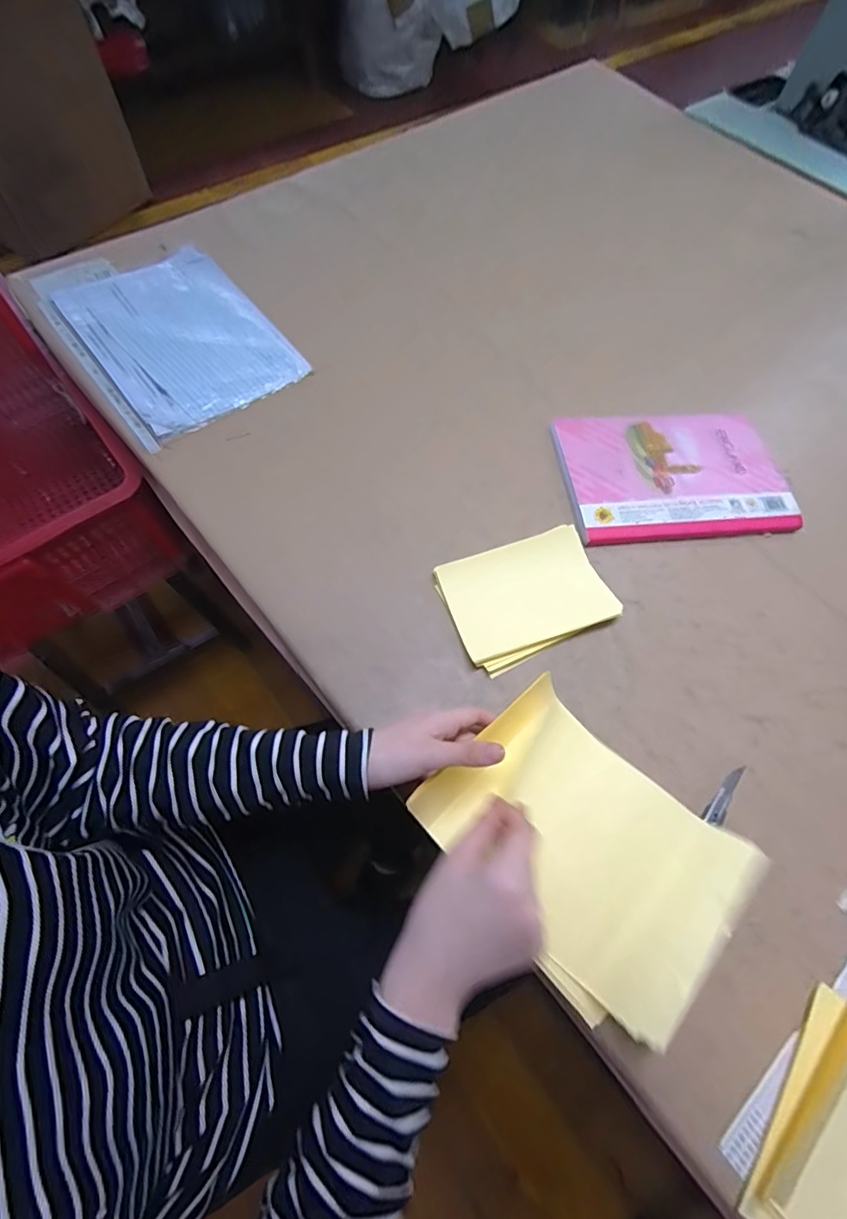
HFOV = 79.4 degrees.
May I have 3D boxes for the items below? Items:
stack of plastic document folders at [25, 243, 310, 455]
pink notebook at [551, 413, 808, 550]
[{"bbox_3d":[-0.329,-0.363,0.659,0.226,0.025,0.333,-35,75,-18],"label":"stack of plastic document folders"},{"bbox_3d":[0.290,-0.162,0.598,0.255,0.013,0.182,-4,65,-5],"label":"pink notebook"}]

